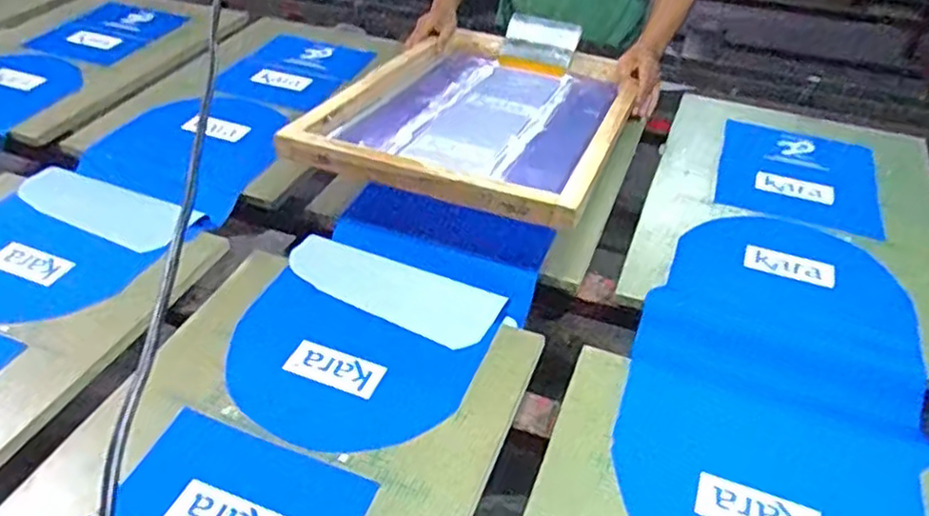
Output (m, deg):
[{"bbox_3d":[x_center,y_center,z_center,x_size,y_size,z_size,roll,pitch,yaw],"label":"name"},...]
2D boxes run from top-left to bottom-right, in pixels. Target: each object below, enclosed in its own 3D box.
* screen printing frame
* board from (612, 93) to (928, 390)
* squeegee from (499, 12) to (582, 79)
[{"bbox_3d":[0.042,-0.262,1.207,0.459,0.046,0.633,15,35,14],"label":"screen printing frame"},{"bbox_3d":[0.532,-0.089,1.112,0.434,0.021,0.640,15,42,16],"label":"board"},{"bbox_3d":[0.157,-0.445,1.435,0.156,0.026,0.127,19,88,21],"label":"squeegee"}]

